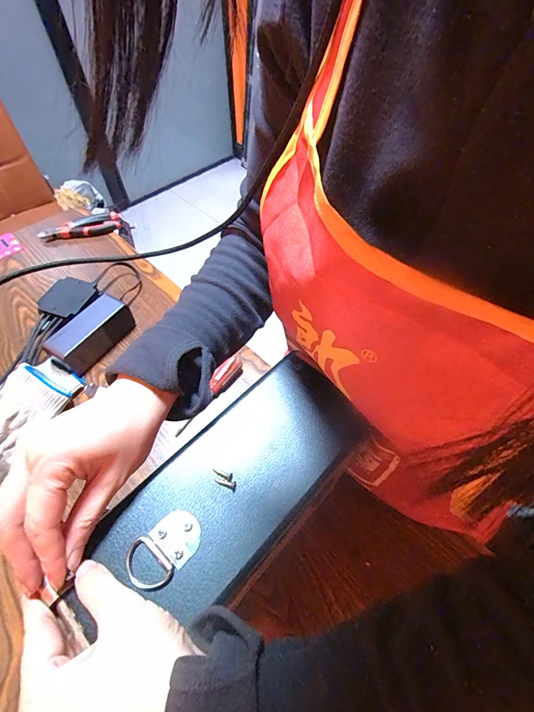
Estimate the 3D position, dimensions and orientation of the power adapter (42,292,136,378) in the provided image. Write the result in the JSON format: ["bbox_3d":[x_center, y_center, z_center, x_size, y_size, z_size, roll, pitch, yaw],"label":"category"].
[{"bbox_3d":[-0.277,-0.038,0.541,0.060,0.046,0.128,28,60,18],"label":"power adapter"}]

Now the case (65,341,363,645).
[{"bbox_3d":[-0.023,0.086,0.236,0.095,0.017,0.213,37,66,23],"label":"case"}]

